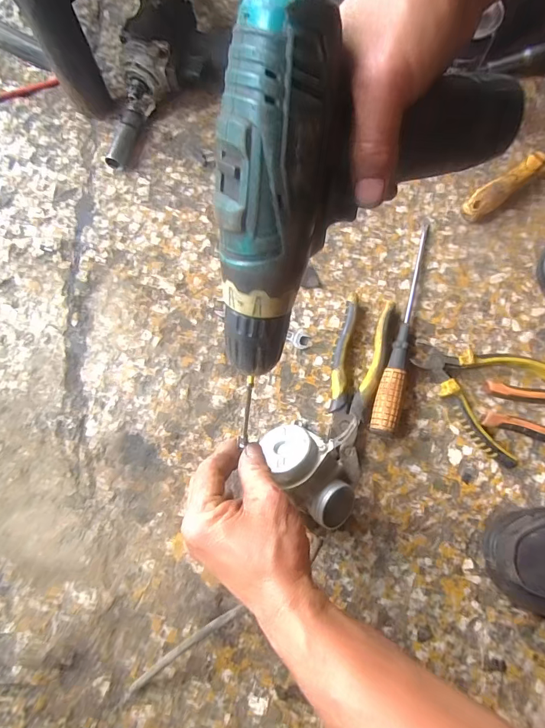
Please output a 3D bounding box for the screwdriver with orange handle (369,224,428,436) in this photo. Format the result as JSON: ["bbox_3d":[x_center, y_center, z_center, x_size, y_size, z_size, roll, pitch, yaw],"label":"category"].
[{"bbox_3d":[0.147,-0.042,0.470,0.024,0.029,0.246,16,79,4],"label":"screwdriver with orange handle"}]

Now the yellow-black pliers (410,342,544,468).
[{"bbox_3d":[0.221,0.022,0.459,0.140,0.021,0.114,34,81,7],"label":"yellow-black pliers"}]

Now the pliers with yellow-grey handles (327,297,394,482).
[{"bbox_3d":[0.088,0.022,0.465,0.057,0.021,0.190,15,79,4],"label":"pliers with yellow-grey handles"}]

